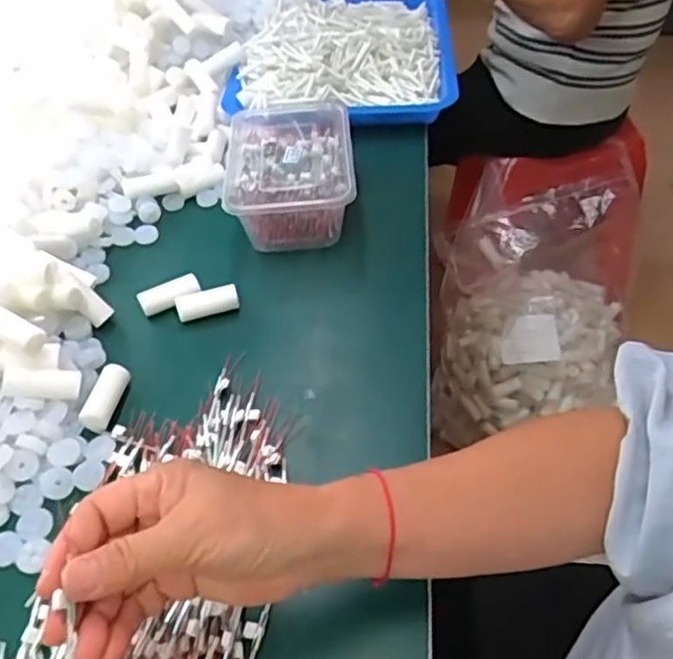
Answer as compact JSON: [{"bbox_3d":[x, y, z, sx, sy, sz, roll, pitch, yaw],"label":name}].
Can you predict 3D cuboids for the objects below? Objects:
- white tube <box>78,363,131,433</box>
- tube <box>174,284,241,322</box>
[{"bbox_3d":[-0.166,0.049,0.482,0.020,0.017,0.050,5,47,9],"label":"white tube"},{"bbox_3d":[-0.105,-0.021,0.545,0.051,0.021,0.022,-16,48,-11],"label":"tube"}]

